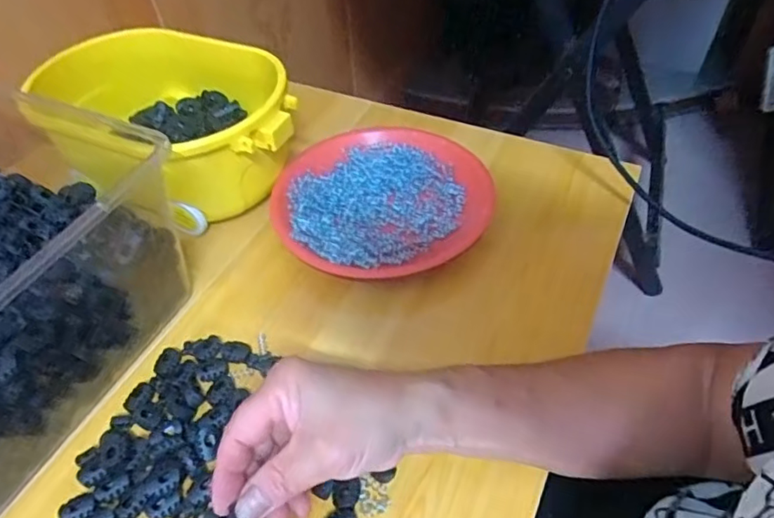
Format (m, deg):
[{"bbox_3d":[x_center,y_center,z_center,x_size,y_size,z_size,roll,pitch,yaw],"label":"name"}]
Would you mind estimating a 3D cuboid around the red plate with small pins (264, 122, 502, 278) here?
[{"bbox_3d":[-0.004,-0.054,0.508,0.191,0.031,0.187,-1,49,1],"label":"red plate with small pins"}]

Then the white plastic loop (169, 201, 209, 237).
[{"bbox_3d":[-0.178,-0.035,0.491,0.032,0.037,0.007,-2,49,1],"label":"white plastic loop"}]

